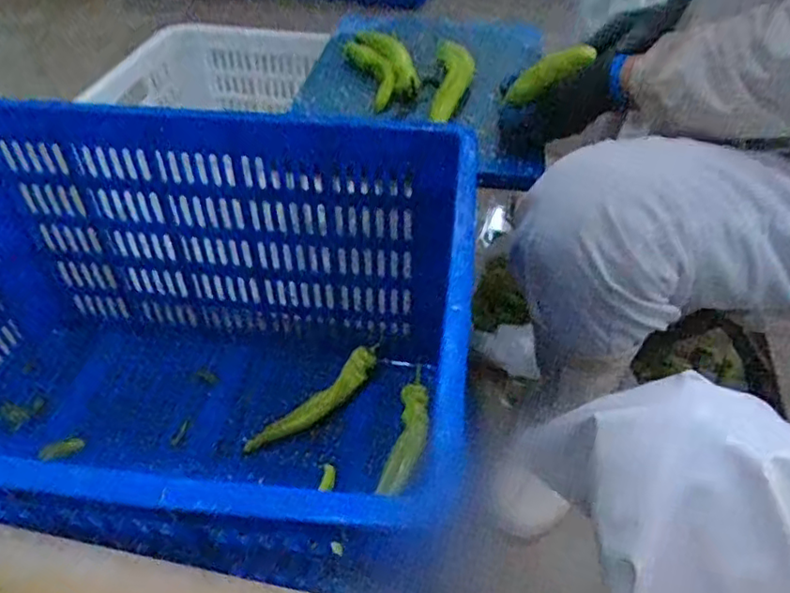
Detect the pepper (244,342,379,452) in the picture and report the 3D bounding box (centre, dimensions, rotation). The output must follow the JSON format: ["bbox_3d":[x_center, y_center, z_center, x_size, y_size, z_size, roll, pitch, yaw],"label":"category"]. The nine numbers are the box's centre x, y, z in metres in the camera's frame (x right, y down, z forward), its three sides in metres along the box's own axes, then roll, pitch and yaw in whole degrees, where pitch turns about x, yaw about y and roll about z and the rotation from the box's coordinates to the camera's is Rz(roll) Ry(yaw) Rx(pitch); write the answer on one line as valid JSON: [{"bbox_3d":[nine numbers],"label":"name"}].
[{"bbox_3d":[-0.100,0.146,0.846,0.045,0.050,0.197,34,55,31],"label":"pepper"}]

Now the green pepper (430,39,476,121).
[{"bbox_3d":[0.084,-0.318,0.945,0.034,0.144,0.055,-20,70,-18],"label":"green pepper"}]

